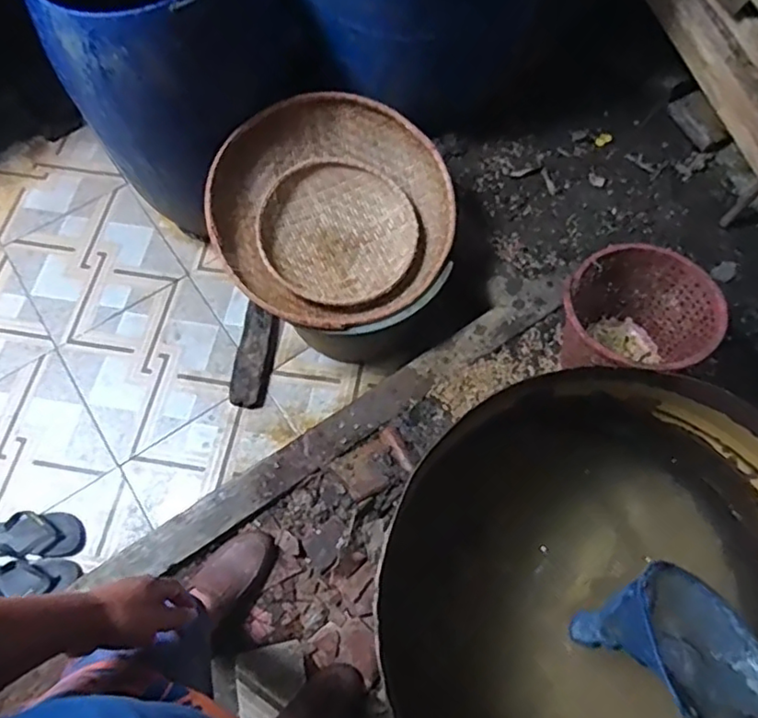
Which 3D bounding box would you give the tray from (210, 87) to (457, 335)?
[{"bbox_3d":[-0.102,-0.330,1.408,0.535,0.150,0.535,-36,83,-13],"label":"tray"}]

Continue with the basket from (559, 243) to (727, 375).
[{"bbox_3d":[0.533,-0.077,1.311,0.281,0.267,0.258,0,68,0],"label":"basket"}]

